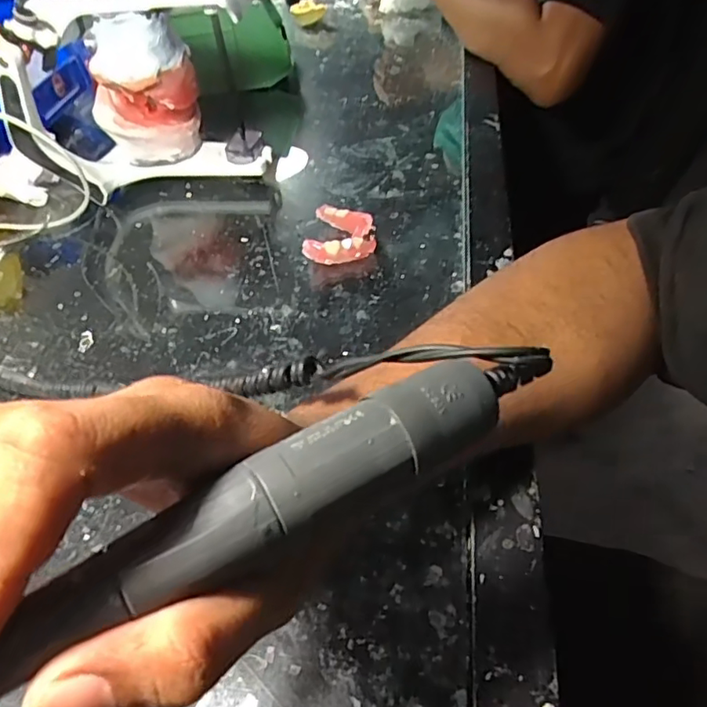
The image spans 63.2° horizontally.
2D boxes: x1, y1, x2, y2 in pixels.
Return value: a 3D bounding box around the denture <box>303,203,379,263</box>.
[{"bbox_3d":[-0.008,-0.088,0.429,0.049,0.017,0.060,4,47,10],"label":"denture"}]

